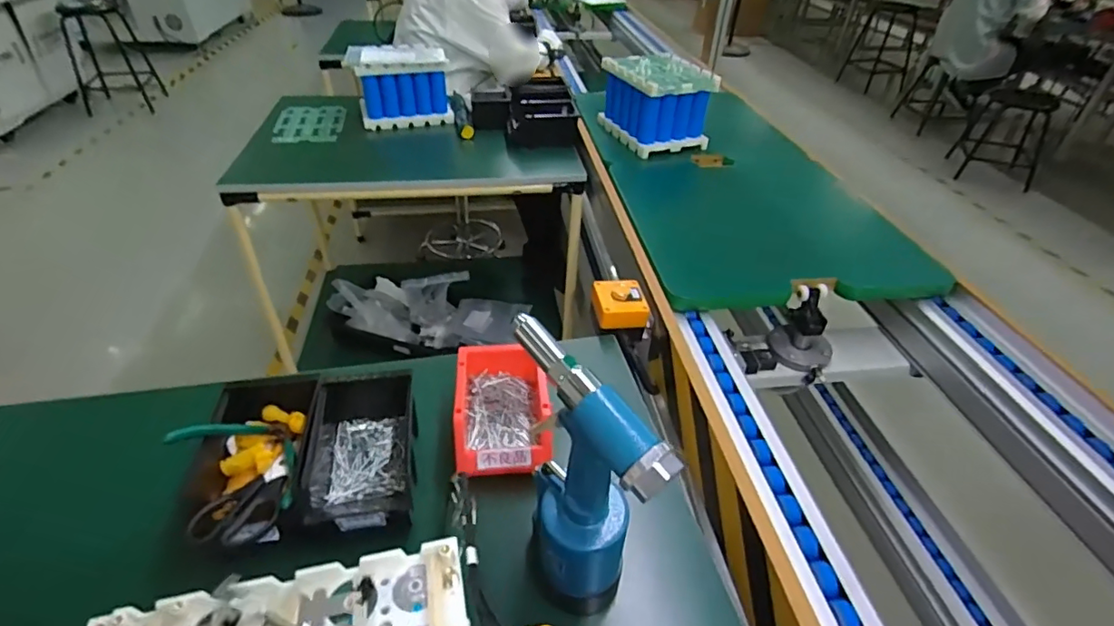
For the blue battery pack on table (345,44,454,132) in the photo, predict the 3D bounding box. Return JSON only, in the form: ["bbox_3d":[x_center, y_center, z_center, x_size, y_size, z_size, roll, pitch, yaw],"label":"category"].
[{"bbox_3d":[-0.423,-0.605,1.491,0.244,0.197,0.157,-12,41,-17],"label":"blue battery pack on table"}]

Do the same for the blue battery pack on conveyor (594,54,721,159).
[{"bbox_3d":[0.245,-0.513,1.337,0.202,0.163,0.232,-12,41,-17],"label":"blue battery pack on conveyor"}]

